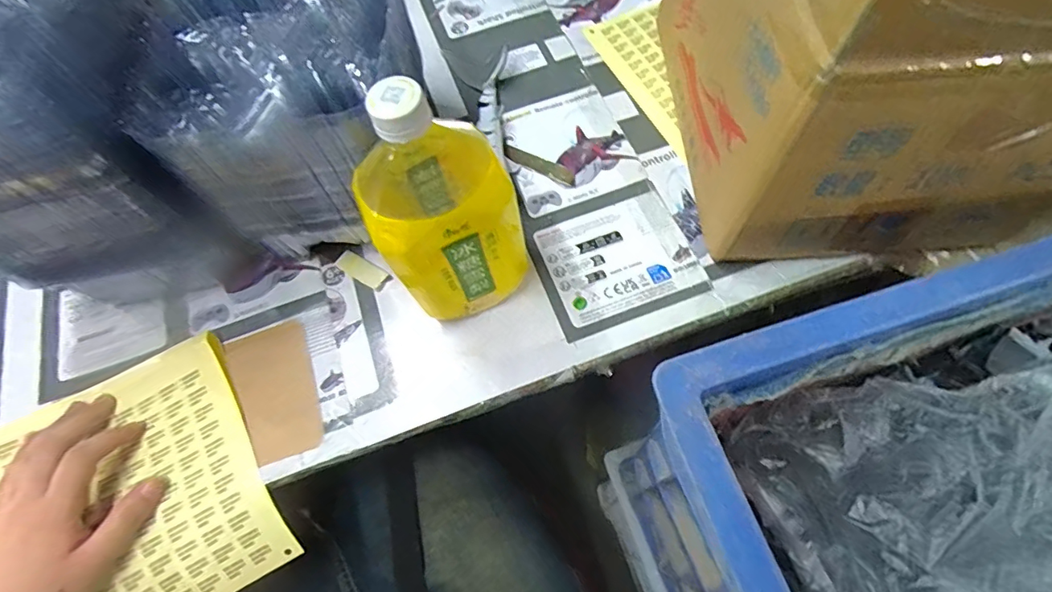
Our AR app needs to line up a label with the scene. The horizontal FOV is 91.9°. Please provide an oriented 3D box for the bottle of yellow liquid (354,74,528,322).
[{"bbox_3d":[-0.057,-0.057,0.345,0.091,0.205,0.082,-26,68,-8],"label":"bottle of yellow liquid"}]

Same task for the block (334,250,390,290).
[{"bbox_3d":[-0.145,-0.023,0.448,0.047,0.007,0.020,29,71,14],"label":"block"}]

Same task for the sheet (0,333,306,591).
[{"bbox_3d":[-0.298,0.157,0.379,0.200,0.058,0.184,-28,68,-8],"label":"sheet"}]

